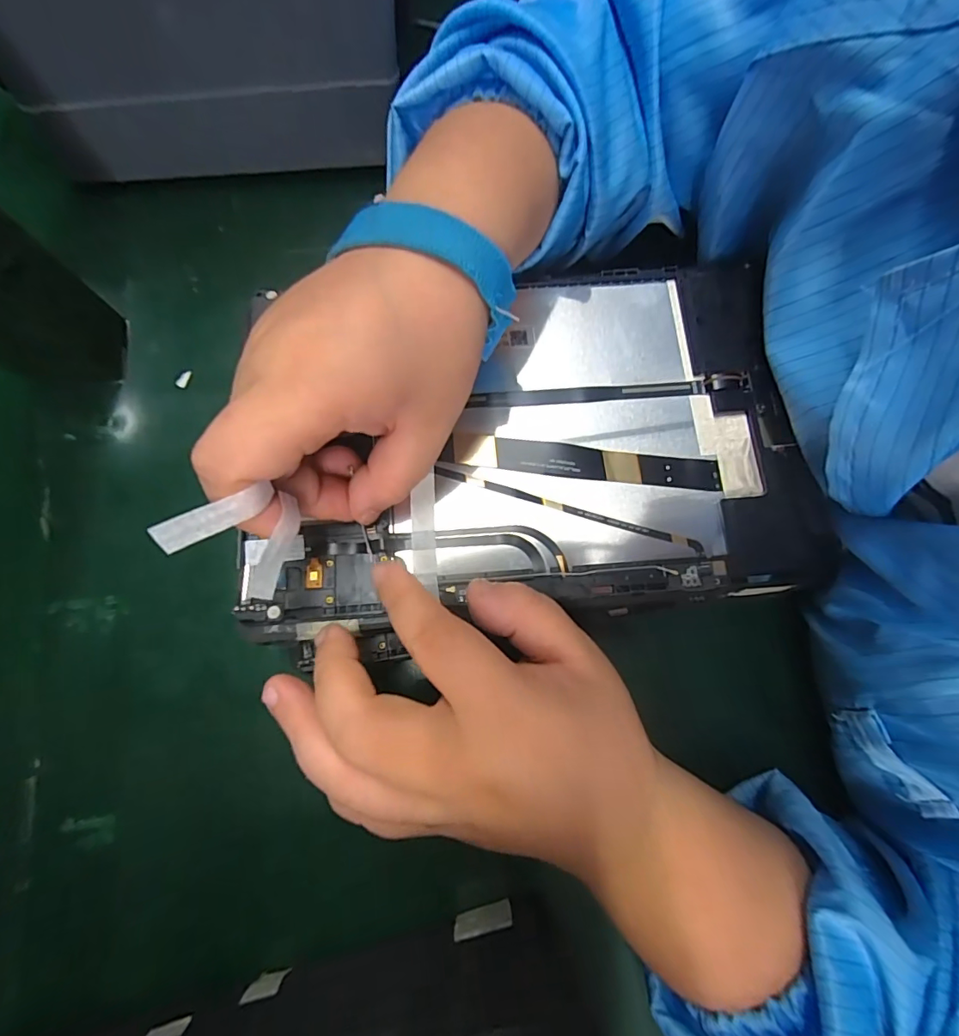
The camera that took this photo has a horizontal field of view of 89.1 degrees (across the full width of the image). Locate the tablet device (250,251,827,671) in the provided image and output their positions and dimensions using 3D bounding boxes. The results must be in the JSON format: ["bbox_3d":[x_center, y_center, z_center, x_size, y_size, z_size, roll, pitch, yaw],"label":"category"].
[{"bbox_3d":[0.017,-0.031,0.203,0.227,0.007,0.147,-9,78,-3],"label":"tablet device"}]

